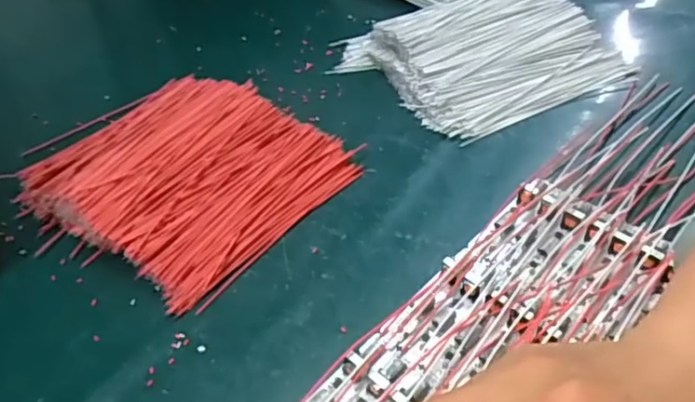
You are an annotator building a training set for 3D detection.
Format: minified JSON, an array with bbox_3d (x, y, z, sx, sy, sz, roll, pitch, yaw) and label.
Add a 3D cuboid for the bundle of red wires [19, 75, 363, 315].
[{"bbox_3d":[-0.111,-0.024,0.387,0.176,0.029,0.157,30,57,31],"label":"bundle of red wires"}]

